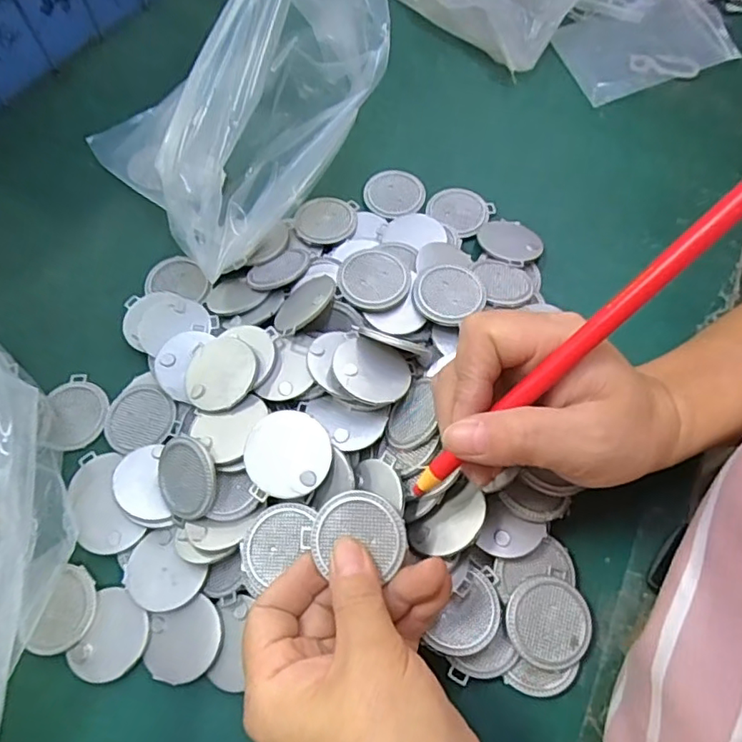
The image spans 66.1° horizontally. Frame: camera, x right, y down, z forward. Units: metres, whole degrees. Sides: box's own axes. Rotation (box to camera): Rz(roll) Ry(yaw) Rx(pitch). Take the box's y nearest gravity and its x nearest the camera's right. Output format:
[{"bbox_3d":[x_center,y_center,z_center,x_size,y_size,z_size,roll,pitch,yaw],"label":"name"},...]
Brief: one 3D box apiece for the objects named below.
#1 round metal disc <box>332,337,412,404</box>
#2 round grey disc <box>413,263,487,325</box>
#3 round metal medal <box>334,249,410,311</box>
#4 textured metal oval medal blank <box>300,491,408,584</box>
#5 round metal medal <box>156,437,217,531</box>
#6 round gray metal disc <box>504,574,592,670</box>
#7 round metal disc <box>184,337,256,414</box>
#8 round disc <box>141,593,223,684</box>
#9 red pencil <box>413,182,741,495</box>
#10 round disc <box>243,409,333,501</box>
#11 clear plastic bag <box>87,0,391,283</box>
[{"bbox_3d":[0.001,-0.001,0.292,0.038,0.004,0.041,14,49,-16],"label":"round metal disc"},{"bbox_3d":[0.043,-0.045,0.320,0.040,0.006,0.037,0,66,0],"label":"round grey disc"},{"bbox_3d":[0.001,-0.052,0.321,0.039,0.007,0.037,0,66,0],"label":"round metal medal"},{"bbox_3d":[-0.005,0.071,0.244,0.038,0.004,0.039,-45,78,-4],"label":"textured metal oval medal blank"},{"bbox_3d":[-0.092,0.053,0.281,0.039,0.004,0.040,1,93,30],"label":"round metal medal"},{"bbox_3d":[0.084,0.118,0.268,0.040,0.004,0.039,2,71,-6],"label":"round gray metal disc"},{"bbox_3d":[-0.079,0.001,0.300,0.038,0.004,0.040,-4,65,9],"label":"round metal disc"},{"bbox_3d":[-0.089,0.128,0.271,0.038,0.006,0.033,-19,68,-8],"label":"round disc"},{"bbox_3d":[0.072,-0.005,0.212,0.159,0.006,0.011,-45,70,18],"label":"red pencil"},{"bbox_3d":[-0.039,0.039,0.270,0.039,0.004,0.040,0,76,0],"label":"round disc"},{"bbox_3d":[-0.050,-0.156,0.338,0.106,0.119,0.194,13,67,6],"label":"clear plastic bag"}]

